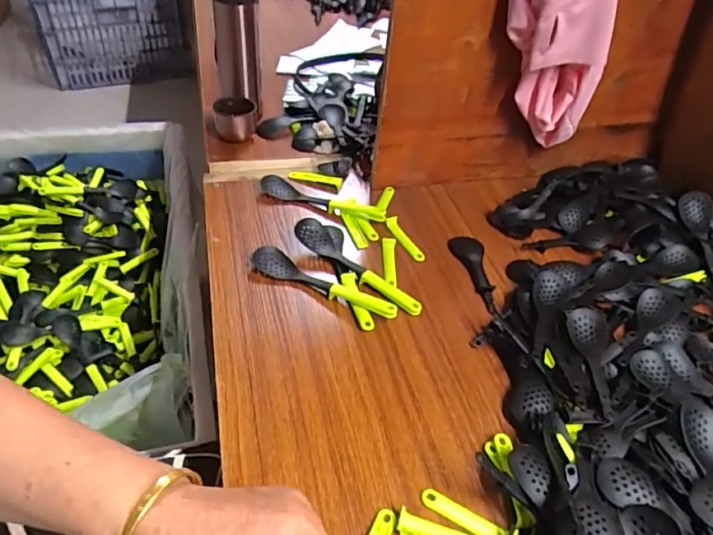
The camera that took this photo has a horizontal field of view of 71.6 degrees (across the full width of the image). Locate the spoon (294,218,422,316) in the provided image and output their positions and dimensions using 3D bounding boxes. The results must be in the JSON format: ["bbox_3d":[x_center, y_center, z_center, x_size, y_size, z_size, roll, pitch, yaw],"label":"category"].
[{"bbox_3d":[0.002,-0.004,0.567,0.172,0.028,0.034,33,50,24],"label":"spoon"}]

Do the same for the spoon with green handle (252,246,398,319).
[{"bbox_3d":[-0.040,0.020,0.545,0.174,0.018,0.031,27,47,19],"label":"spoon with green handle"}]

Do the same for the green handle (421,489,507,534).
[{"bbox_3d":[0.084,0.196,0.391,0.068,0.006,0.015,25,47,17],"label":"green handle"}]

